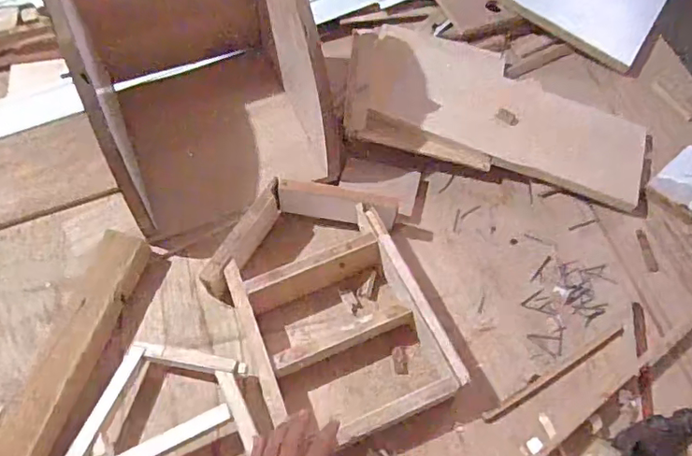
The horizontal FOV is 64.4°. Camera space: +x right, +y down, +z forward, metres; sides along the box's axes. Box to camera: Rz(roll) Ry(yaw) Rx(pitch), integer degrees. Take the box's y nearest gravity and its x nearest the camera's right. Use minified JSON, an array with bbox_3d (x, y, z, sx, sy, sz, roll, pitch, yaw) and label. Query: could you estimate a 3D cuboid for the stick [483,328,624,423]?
[{"bbox_3d":[0.264,0.185,0.687,0.219,0.010,0.016,-25,60,-15],"label":"stick"}]

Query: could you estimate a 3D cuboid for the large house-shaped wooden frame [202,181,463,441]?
[{"bbox_3d":[-0.030,0.093,0.710,0.269,0.067,0.343,-13,57,-8],"label":"large house-shaped wooden frame"}]

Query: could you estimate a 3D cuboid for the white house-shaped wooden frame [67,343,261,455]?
[{"bbox_3d":[-0.199,0.222,0.618,0.192,0.054,0.198,-30,61,-18],"label":"white house-shaped wooden frame"}]

